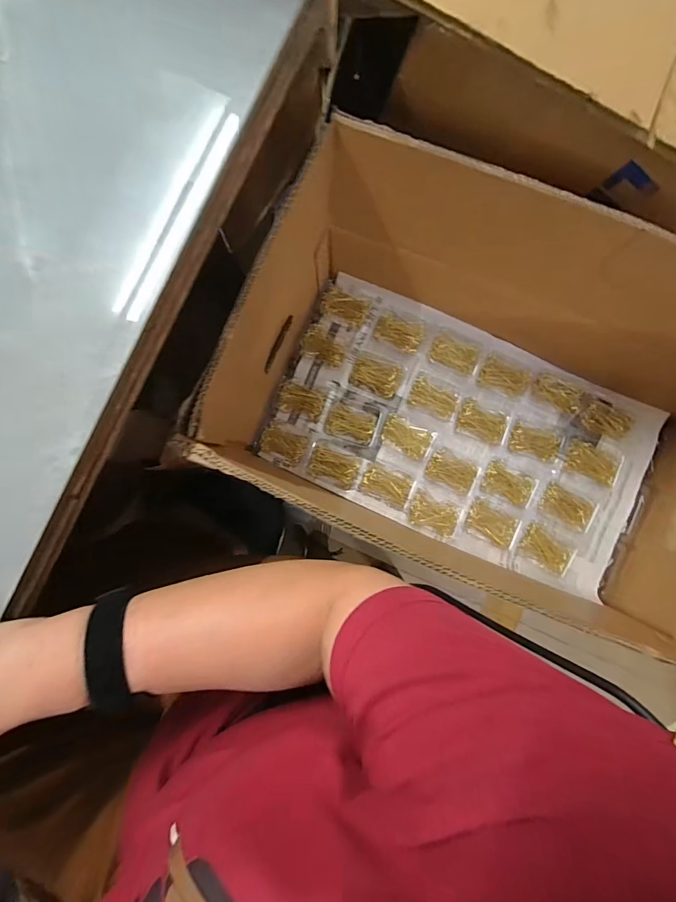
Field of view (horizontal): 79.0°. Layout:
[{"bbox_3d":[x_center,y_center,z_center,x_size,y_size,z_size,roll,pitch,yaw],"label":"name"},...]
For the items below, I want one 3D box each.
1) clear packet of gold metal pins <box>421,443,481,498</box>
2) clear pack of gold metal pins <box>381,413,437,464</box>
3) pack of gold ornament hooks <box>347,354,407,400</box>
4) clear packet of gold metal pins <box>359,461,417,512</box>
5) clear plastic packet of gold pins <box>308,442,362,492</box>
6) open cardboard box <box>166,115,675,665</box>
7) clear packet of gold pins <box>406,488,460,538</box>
[{"bbox_3d":[0.172,0.030,0.617,0.081,0.007,0.055,25,86,0],"label":"clear packet of gold metal pins"},{"bbox_3d":[0.104,-0.019,0.615,0.080,0.014,0.054,22,86,0],"label":"clear pack of gold metal pins"},{"bbox_3d":[0.060,-0.115,0.619,0.079,0.027,0.055,23,86,0],"label":"pack of gold ornament hooks"},{"bbox_3d":[0.074,0.050,0.608,0.080,0.016,0.054,23,86,0],"label":"clear packet of gold metal pins"},{"bbox_3d":[-0.006,0.022,0.610,0.078,0.020,0.054,21,86,-1],"label":"clear plastic packet of gold pins"},{"bbox_3d":[0.210,-0.038,0.498,0.620,0.301,0.369,18,86,-1],"label":"open cardboard box"},{"bbox_3d":[0.144,0.095,0.605,0.082,0.021,0.053,26,86,0],"label":"clear packet of gold pins"}]

